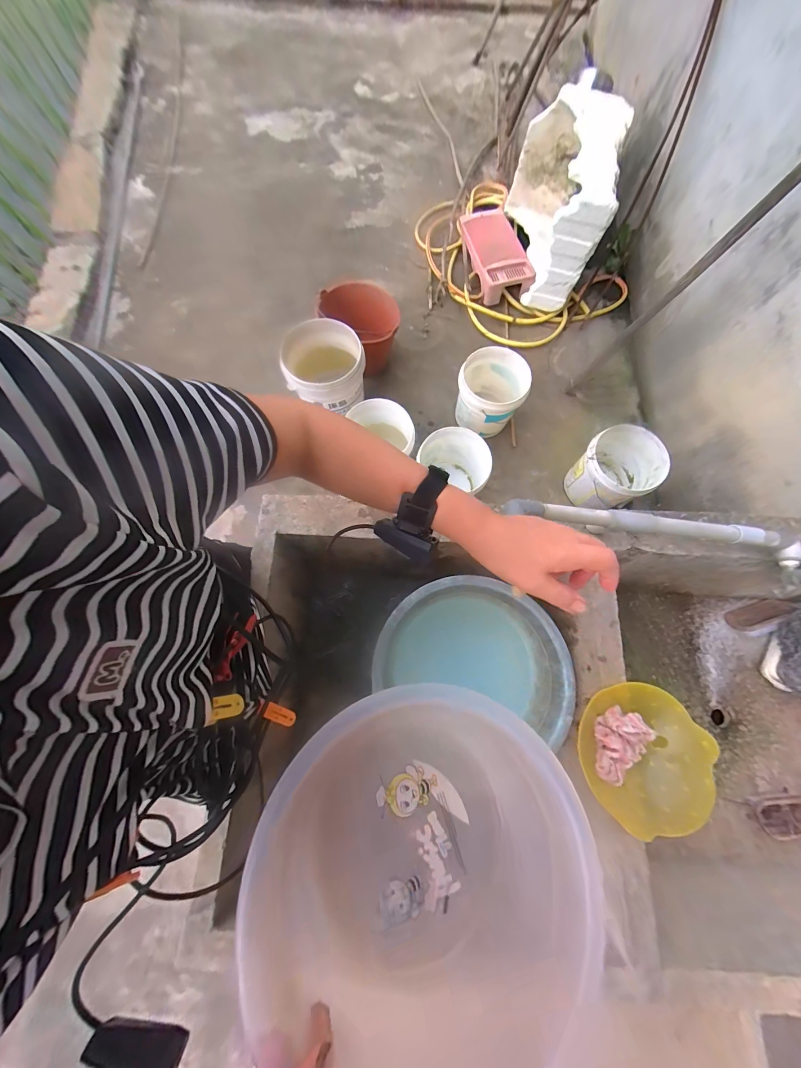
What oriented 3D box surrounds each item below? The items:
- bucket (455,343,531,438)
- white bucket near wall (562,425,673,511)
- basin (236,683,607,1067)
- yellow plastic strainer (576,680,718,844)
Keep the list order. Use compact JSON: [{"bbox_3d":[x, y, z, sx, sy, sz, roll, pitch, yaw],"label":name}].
[{"bbox_3d":[0.360,-0.559,1.376,0.251,0.268,0.270,0,76,0],"label":"bucket"},{"bbox_3d":[0.797,-0.237,1.286,0.271,0.216,0.251,0,76,0],"label":"white bucket near wall"},{"bbox_3d":[0.020,0.361,0.372,0.341,0.142,0.349,5,64,-6],"label":"basin"},{"bbox_3d":[0.350,0.320,0.493,0.157,0.064,0.177,33,78,8],"label":"yellow plastic strainer"}]

